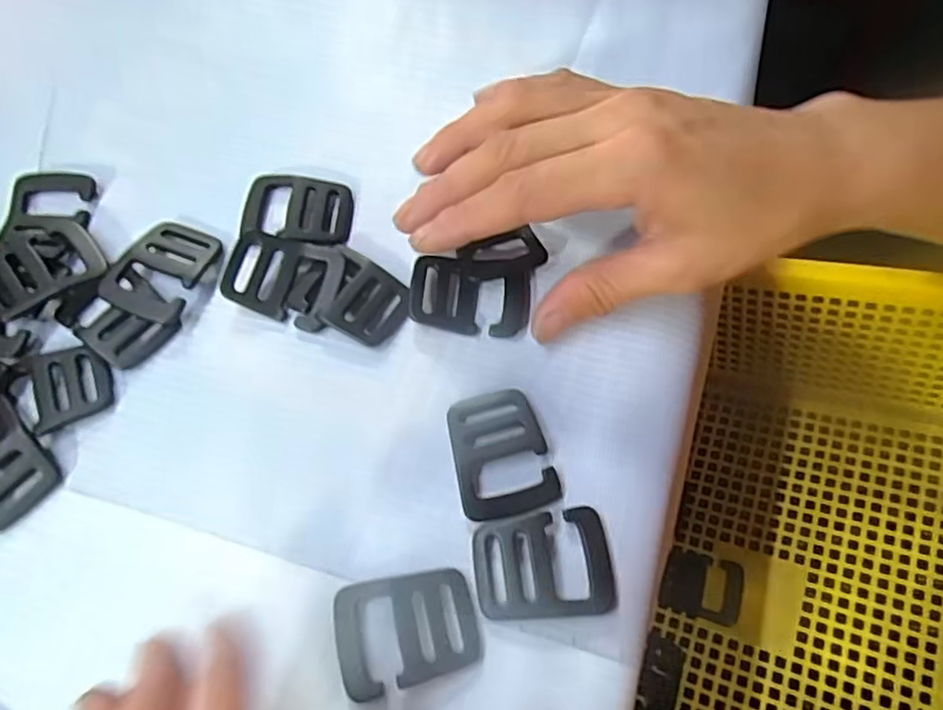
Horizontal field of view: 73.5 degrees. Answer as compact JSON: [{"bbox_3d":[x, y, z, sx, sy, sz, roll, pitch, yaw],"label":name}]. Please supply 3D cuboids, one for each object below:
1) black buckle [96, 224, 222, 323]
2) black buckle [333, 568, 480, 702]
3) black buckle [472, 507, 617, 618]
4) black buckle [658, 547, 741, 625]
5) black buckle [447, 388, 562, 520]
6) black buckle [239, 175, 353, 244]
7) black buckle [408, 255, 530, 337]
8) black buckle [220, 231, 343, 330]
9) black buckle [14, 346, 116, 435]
[{"bbox_3d":[-0.120,-0.033,0.244,0.032,0.010,0.042,13,69,6],"label":"black buckle"},{"bbox_3d":[-0.021,0.084,0.196,0.043,0.005,0.032,-15,69,-6],"label":"black buckle"},{"bbox_3d":[0.023,0.067,0.202,0.044,0.006,0.032,-8,68,-3],"label":"black buckle"},{"bbox_3d":[0.128,0.129,0.353,0.041,0.004,0.033,10,71,23],"label":"black buckle"},{"bbox_3d":[0.010,0.032,0.217,0.033,0.005,0.043,-10,68,-4],"label":"black buckle"},{"bbox_3d":[-0.071,-0.059,0.257,0.044,0.007,0.030,3,68,2],"label":"black buckle"},{"bbox_3d":[0.000,-0.022,0.239,0.045,0.005,0.029,2,84,-4],"label":"black buckle"},{"bbox_3d":[-0.072,-0.031,0.243,0.042,0.010,0.034,15,69,6],"label":"black buckle"},{"bbox_3d":[-0.145,0.010,0.228,0.027,0.005,0.030,-25,70,-10],"label":"black buckle"}]

